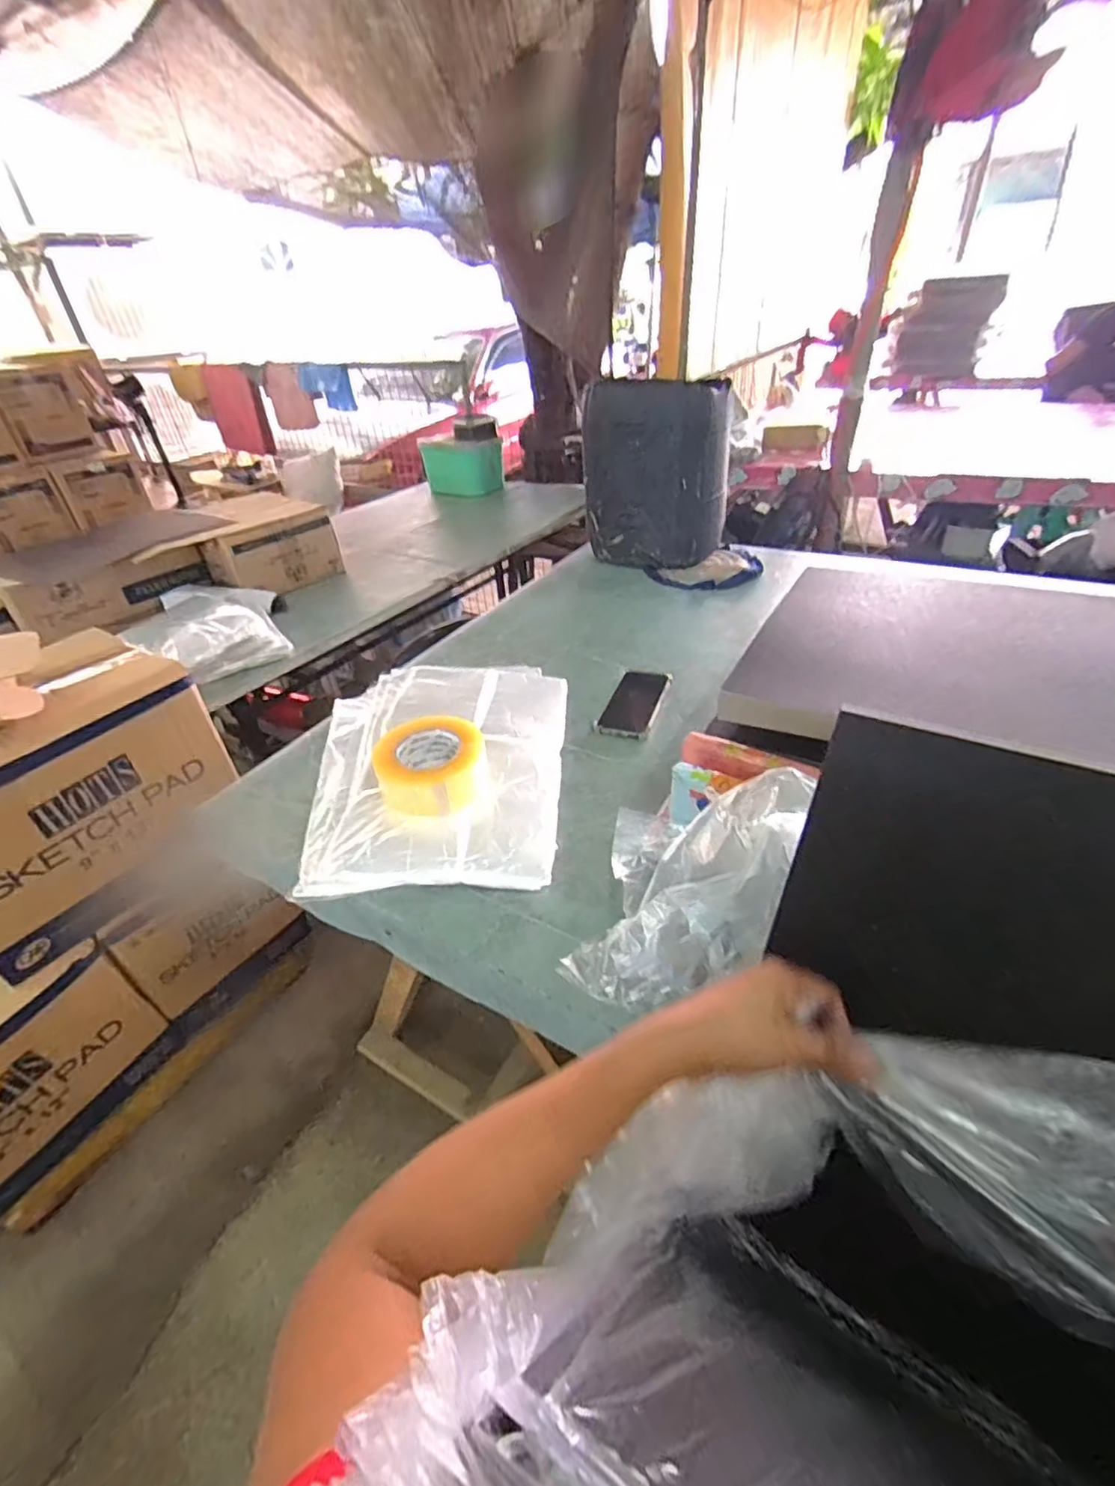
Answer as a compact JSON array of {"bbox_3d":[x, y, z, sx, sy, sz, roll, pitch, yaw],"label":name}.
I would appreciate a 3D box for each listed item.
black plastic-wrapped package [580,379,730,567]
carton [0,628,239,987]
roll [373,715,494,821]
[{"bbox_3d":[0.209,-0.594,1.323,0.311,0.375,0.107,9,37,21],"label":"black plastic-wrapped package"},{"bbox_3d":[-0.934,0.107,1.146,0.301,0.422,0.495,20,44,29],"label":"carton"},{"bbox_3d":[-0.155,0.027,0.737,0.133,0.055,0.134,-3,37,2],"label":"roll"}]

